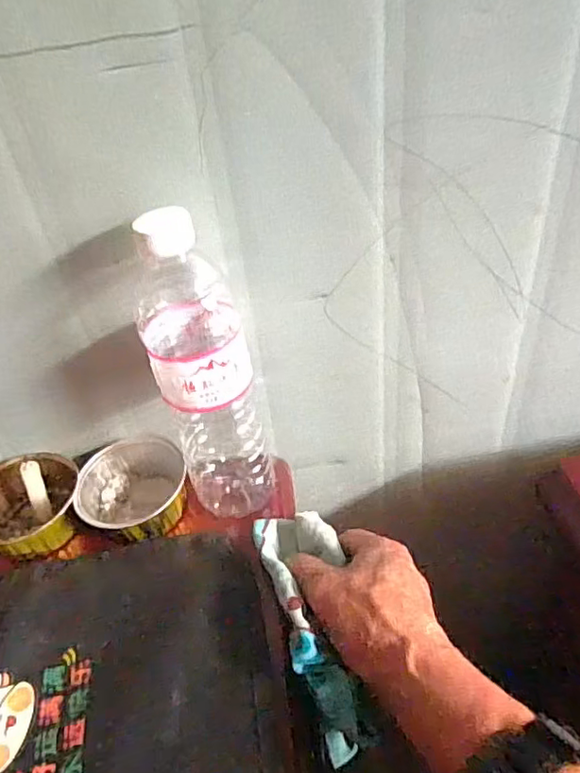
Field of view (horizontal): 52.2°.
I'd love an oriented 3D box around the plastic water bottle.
[{"bbox_3d":[-0.053,-0.005,0.382,0.060,0.221,0.059,-13,41,-7],"label":"plastic water bottle"}]

